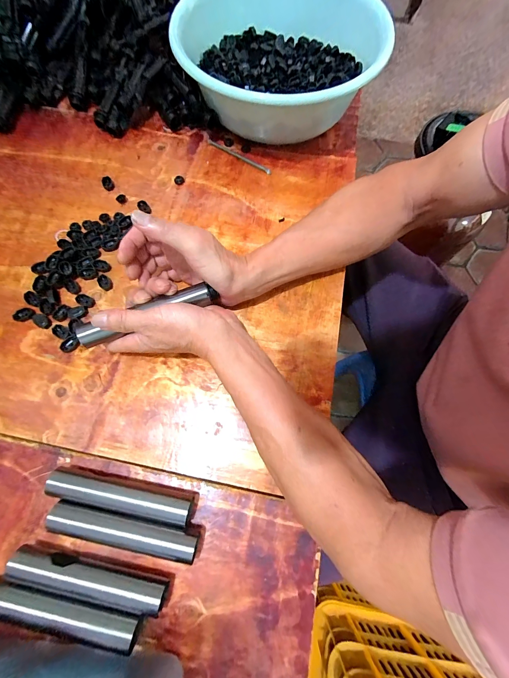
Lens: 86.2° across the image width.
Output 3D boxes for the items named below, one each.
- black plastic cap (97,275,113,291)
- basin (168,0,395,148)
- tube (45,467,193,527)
[{"bbox_3d":[-0.194,-0.074,0.353,0.016,0.004,0.024,-36,77,-11],"label":"black plastic cap"},{"bbox_3d":[0.032,-0.415,0.418,0.276,0.106,0.284,0,73,-1],"label":"basin"},{"bbox_3d":[-0.130,0.153,0.269,0.139,0.024,0.024,11,73,2],"label":"tube"}]

